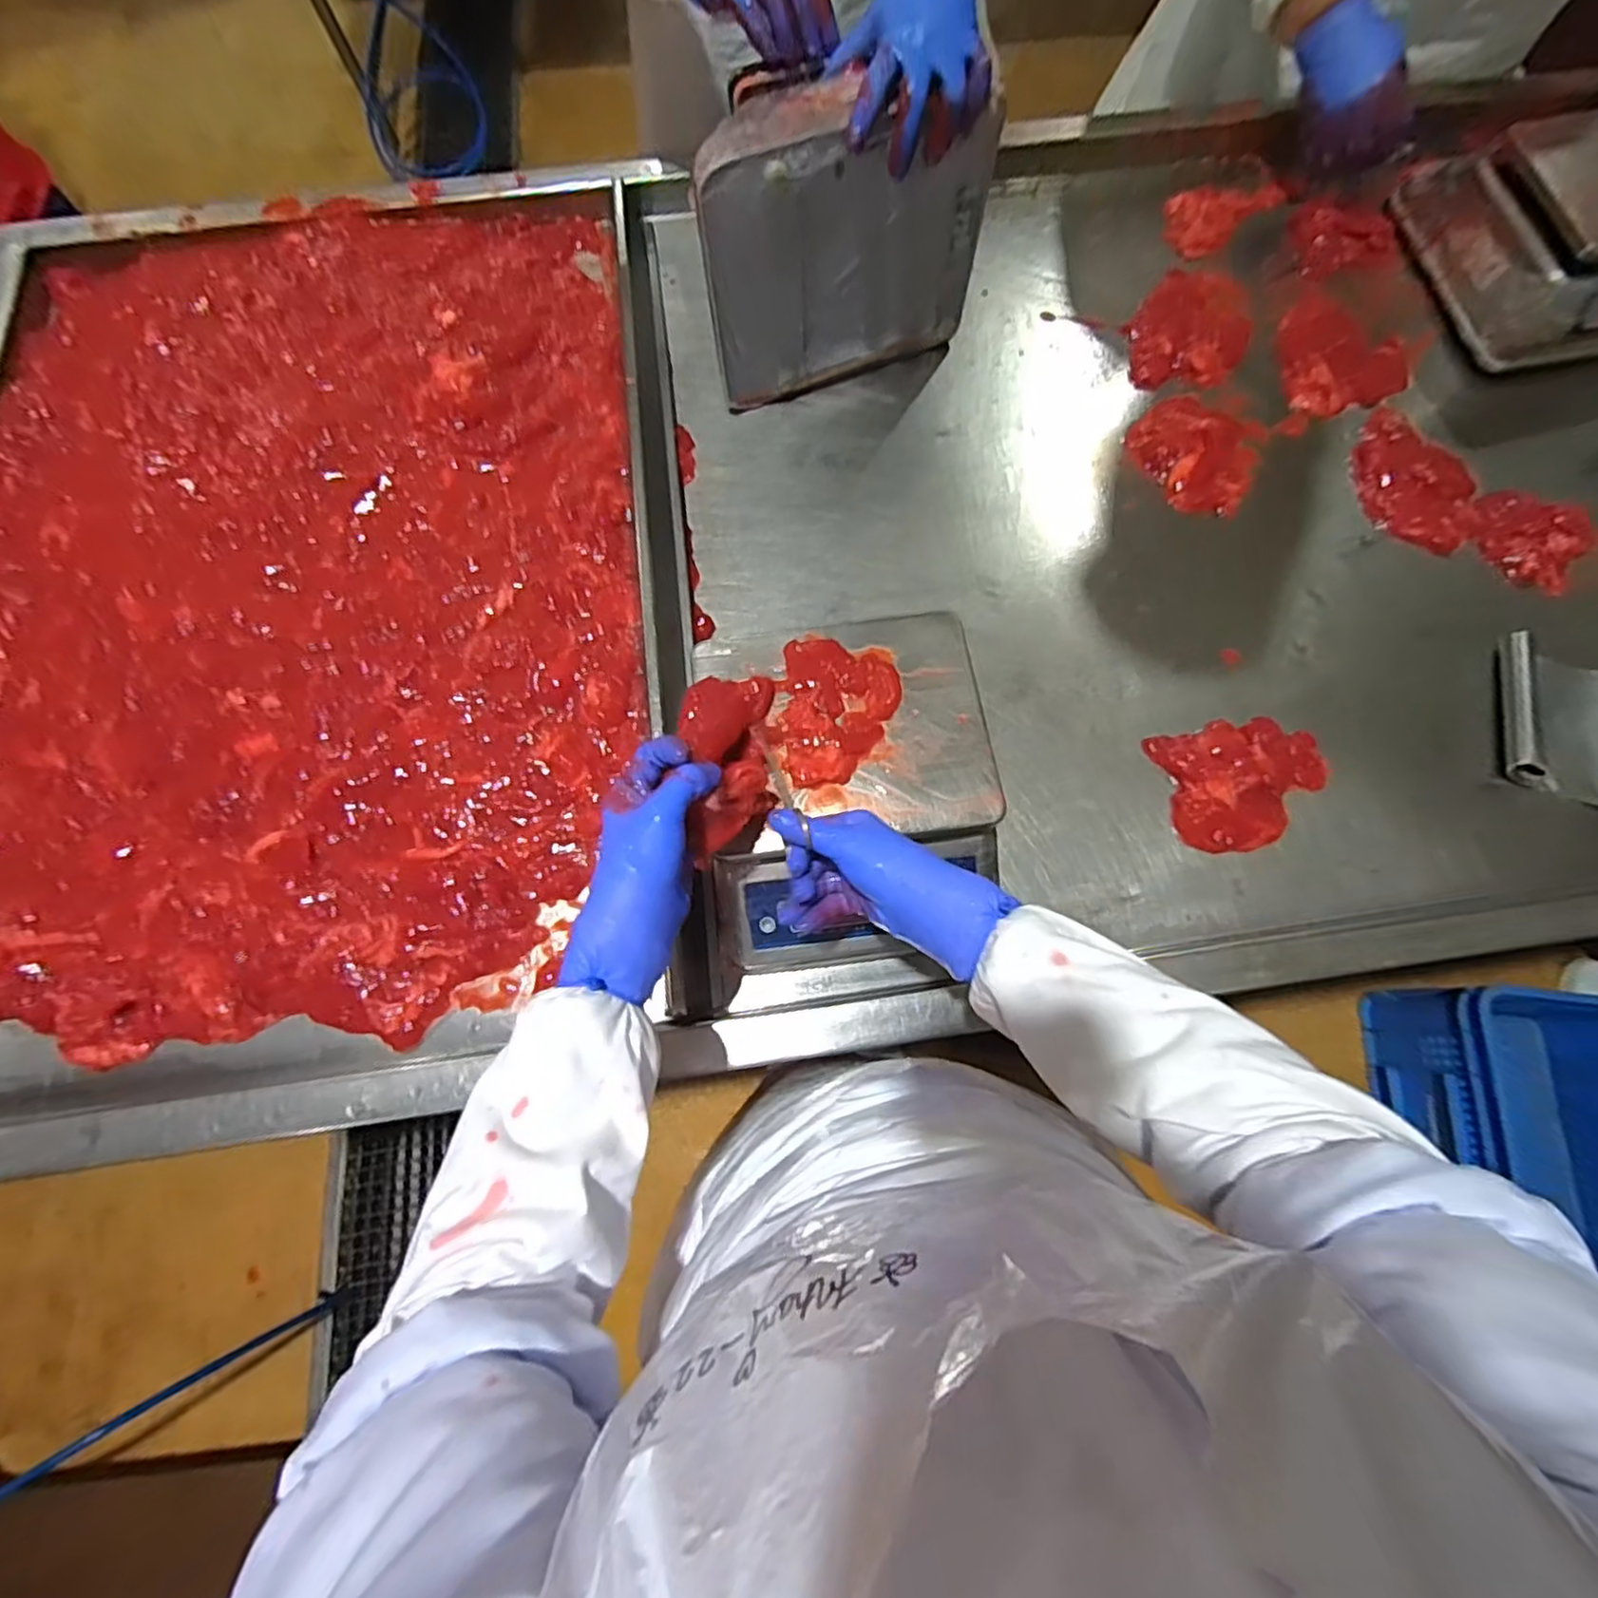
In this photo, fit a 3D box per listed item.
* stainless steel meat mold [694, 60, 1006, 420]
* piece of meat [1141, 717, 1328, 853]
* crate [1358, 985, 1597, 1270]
[{"bbox_3d":[0.040,-0.562,0.704,0.288,0.233,0.079,-19,74,-7],"label":"stainless steel meat mold"},{"bbox_3d":[0.419,-0.018,0.640,0.154,0.021,0.118,-11,73,-5],"label":"piece of meat"},{"bbox_3d":[1.247,0.590,1.145,0.393,0.218,0.512,6,72,1],"label":"crate"}]

